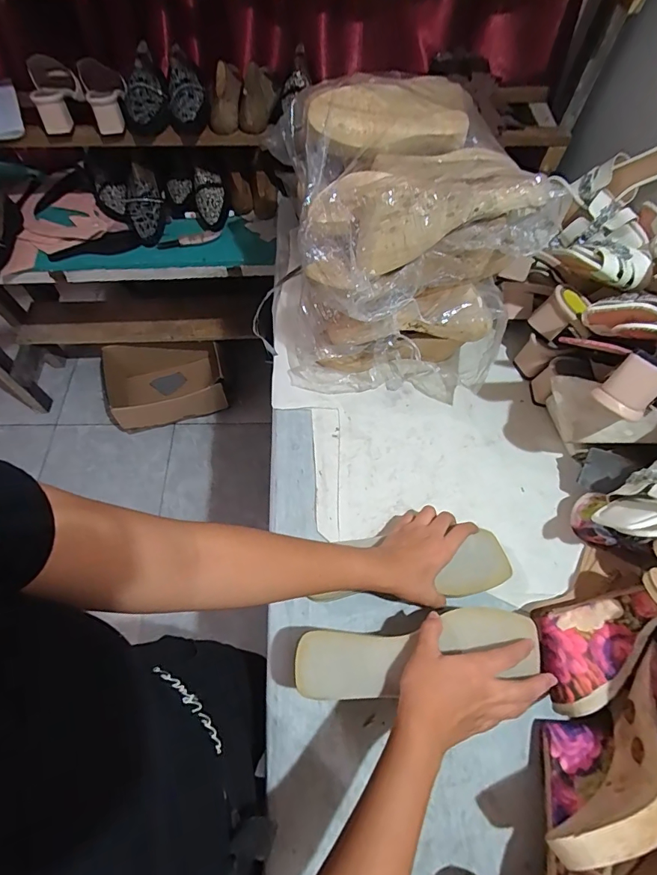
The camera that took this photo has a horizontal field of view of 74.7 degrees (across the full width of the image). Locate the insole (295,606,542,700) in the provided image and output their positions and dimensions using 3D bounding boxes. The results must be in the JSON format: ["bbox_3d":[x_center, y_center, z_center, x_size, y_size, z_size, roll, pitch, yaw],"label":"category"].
[{"bbox_3d":[0.088,0.211,0.422,0.236,0.014,0.071,-9,62,-7],"label":"insole"}]

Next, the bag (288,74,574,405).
[{"bbox_3d":[0.083,-0.269,0.613,0.294,0.270,0.334,-1,61,-2],"label":"bag"}]

